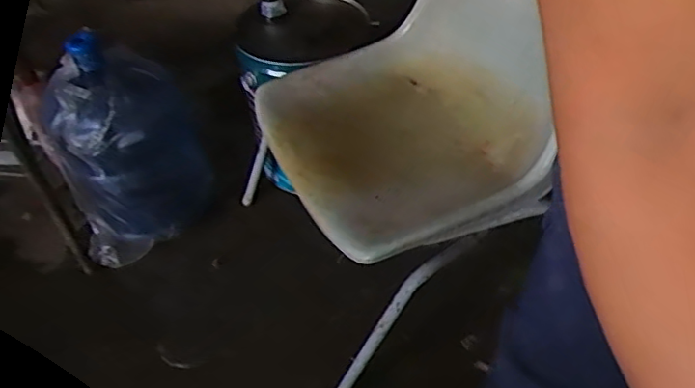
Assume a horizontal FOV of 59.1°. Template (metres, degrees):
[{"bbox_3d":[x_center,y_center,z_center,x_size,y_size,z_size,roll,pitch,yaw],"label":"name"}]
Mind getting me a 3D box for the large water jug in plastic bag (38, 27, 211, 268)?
[{"bbox_3d":[-0.451,-0.097,1.261,0.284,0.413,0.224,-20,48,-15],"label":"large water jug in plastic bag"}]

